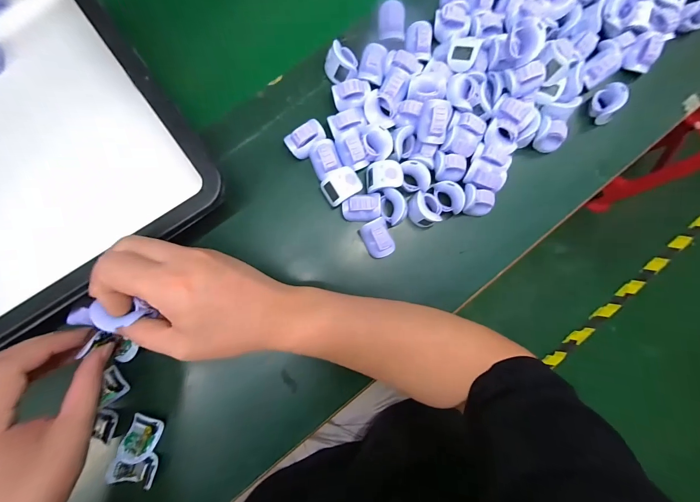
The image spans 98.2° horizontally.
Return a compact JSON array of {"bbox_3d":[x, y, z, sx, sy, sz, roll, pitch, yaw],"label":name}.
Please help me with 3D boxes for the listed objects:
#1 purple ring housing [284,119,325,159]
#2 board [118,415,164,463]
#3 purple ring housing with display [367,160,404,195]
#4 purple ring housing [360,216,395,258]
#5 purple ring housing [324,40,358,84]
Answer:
[{"bbox_3d":[-0.047,-0.121,0.327,0.043,0.019,0.026,-37,89,-6],"label":"purple ring housing"},{"bbox_3d":[-0.207,0.186,0.301,0.031,0.016,0.042,25,84,-2],"label":"board"},{"bbox_3d":[0.038,-0.081,0.330,0.036,0.022,0.033,2,85,-4],"label":"purple ring housing with display"},{"bbox_3d":[0.030,-0.013,0.325,0.027,0.018,0.040,-25,88,-6],"label":"purple ring housing"},{"bbox_3d":[-0.009,-0.209,0.335,0.035,0.023,0.034,4,85,-4],"label":"purple ring housing"}]

